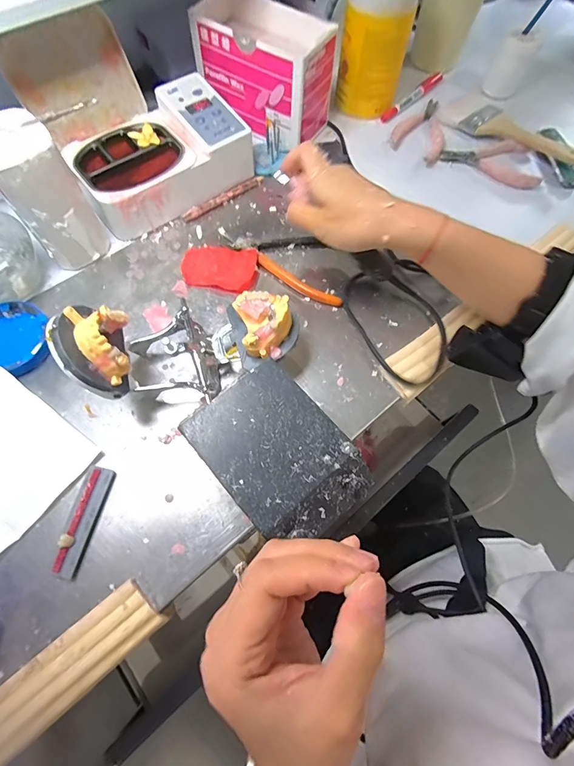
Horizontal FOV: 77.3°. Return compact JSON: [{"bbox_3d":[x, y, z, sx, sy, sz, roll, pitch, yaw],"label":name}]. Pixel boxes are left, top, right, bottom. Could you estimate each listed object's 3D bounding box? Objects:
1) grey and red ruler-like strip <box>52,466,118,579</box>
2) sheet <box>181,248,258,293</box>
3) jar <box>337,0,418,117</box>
[{"bbox_3d":[-0.163,0.110,0.289,0.022,0.011,0.082,10,68,2],"label":"grey and red ruler-like strip"},{"bbox_3d":[-0.075,-0.127,0.397,0.083,0.010,0.056,9,68,2],"label":"sheet"},{"bbox_3d":[0.113,-0.437,0.460,0.080,0.127,0.081,10,68,2],"label":"jar"}]

